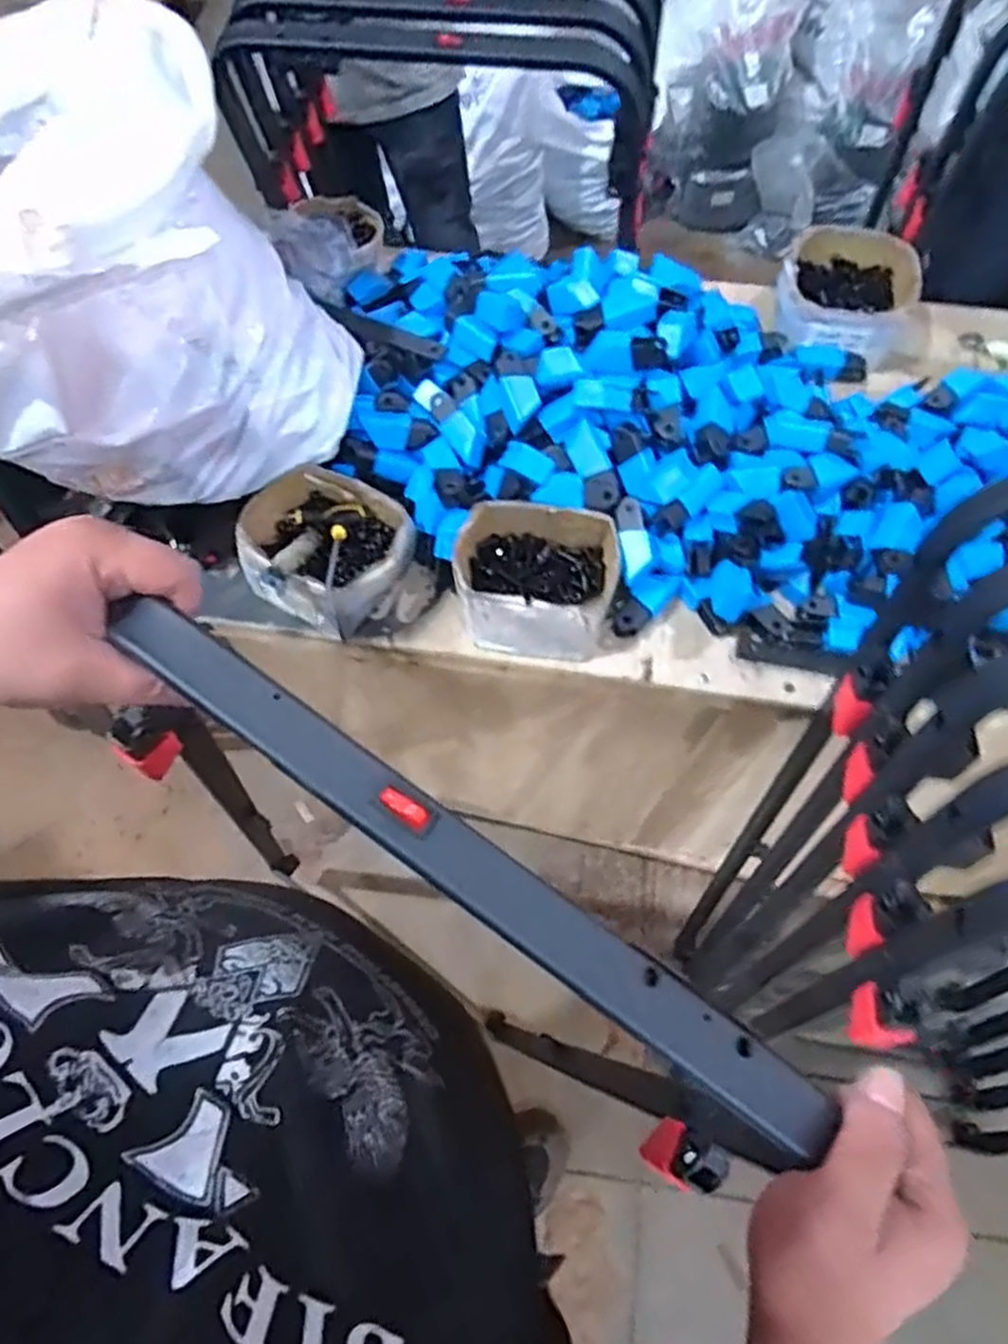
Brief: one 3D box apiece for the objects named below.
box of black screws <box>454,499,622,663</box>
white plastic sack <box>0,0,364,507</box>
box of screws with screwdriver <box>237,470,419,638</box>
[{"bbox_3d":[0.030,-0.095,0.768,0.155,0.072,0.139,8,65,4],"label":"box of black screws"},{"bbox_3d":[-0.376,-0.352,0.703,0.370,0.273,0.342,-39,71,-16],"label":"white plastic sack"},{"bbox_3d":[-0.183,-0.129,0.775,0.158,0.094,0.168,-39,71,-16],"label":"box of screws with screwdriver"}]

